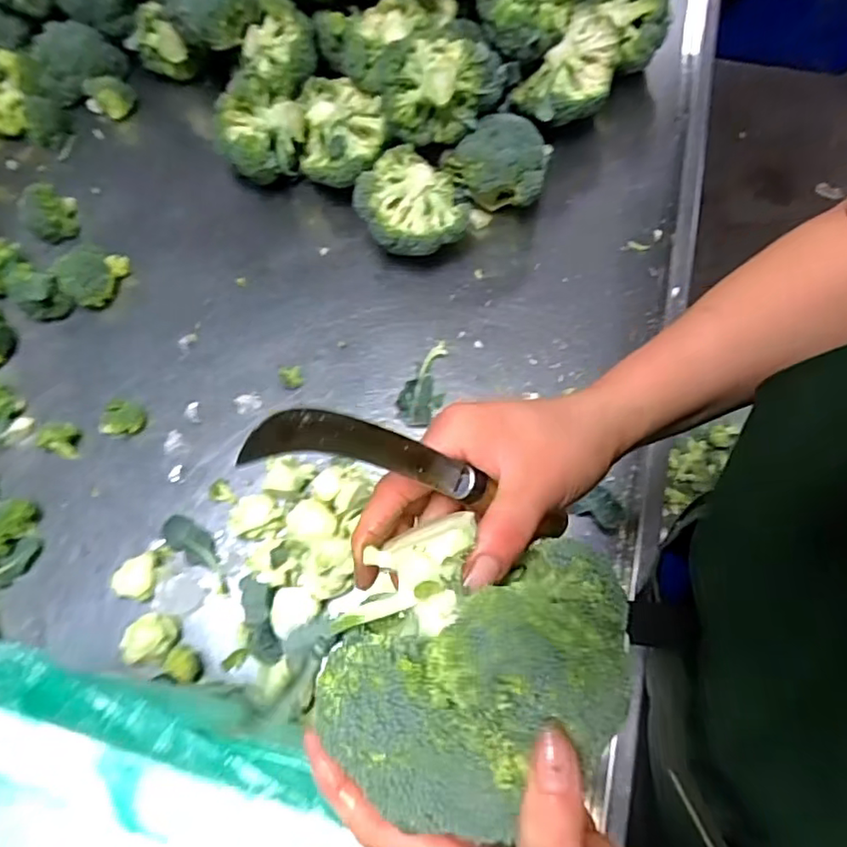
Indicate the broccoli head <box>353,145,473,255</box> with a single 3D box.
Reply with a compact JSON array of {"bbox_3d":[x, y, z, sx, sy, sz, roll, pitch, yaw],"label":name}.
[{"bbox_3d":[-0.008,-0.262,0.725,0.129,0.098,0.130,4,69,4],"label":"broccoli head"}]

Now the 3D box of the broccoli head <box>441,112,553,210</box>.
[{"bbox_3d":[0.088,-0.307,0.742,0.127,0.100,0.080,-1,69,2],"label":"broccoli head"}]

